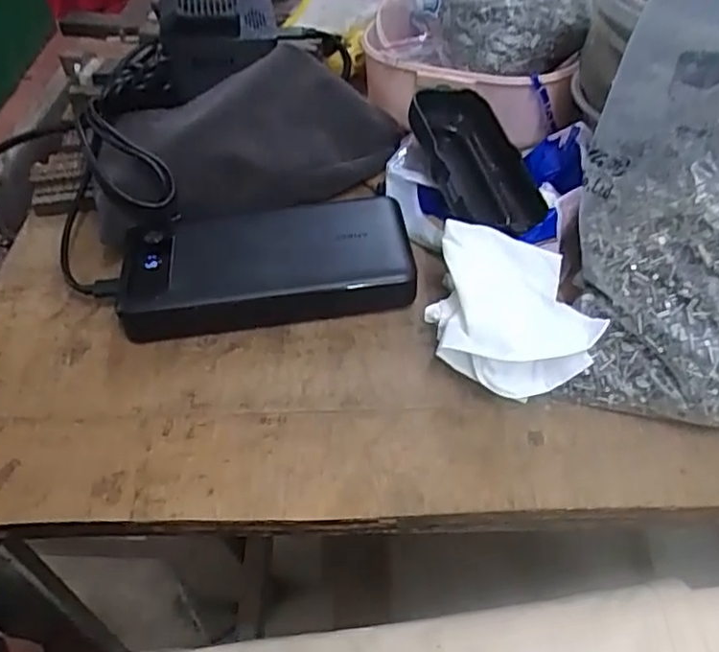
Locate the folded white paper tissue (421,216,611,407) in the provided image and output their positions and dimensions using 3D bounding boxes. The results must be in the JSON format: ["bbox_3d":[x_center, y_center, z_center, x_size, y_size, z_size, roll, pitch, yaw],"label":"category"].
[{"bbox_3d":[0.072,-0.004,0.322,0.074,0.045,0.079,1,49,3],"label":"folded white paper tissue"}]

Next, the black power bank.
[{"bbox_3d":[-0.050,-0.033,0.363,0.155,0.025,0.068,-9,48,-5],"label":"black power bank"}]

